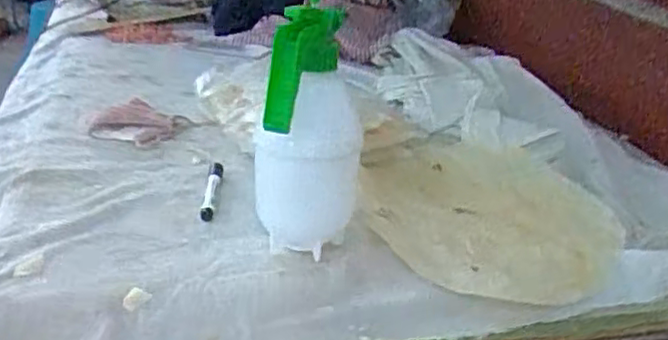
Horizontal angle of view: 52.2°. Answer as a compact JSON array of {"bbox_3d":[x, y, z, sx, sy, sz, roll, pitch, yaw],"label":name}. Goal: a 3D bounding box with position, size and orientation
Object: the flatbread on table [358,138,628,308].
[{"bbox_3d":[0.183,0.042,0.822,0.300,0.024,0.330,4,26,3],"label":"flatbread on table"}]

